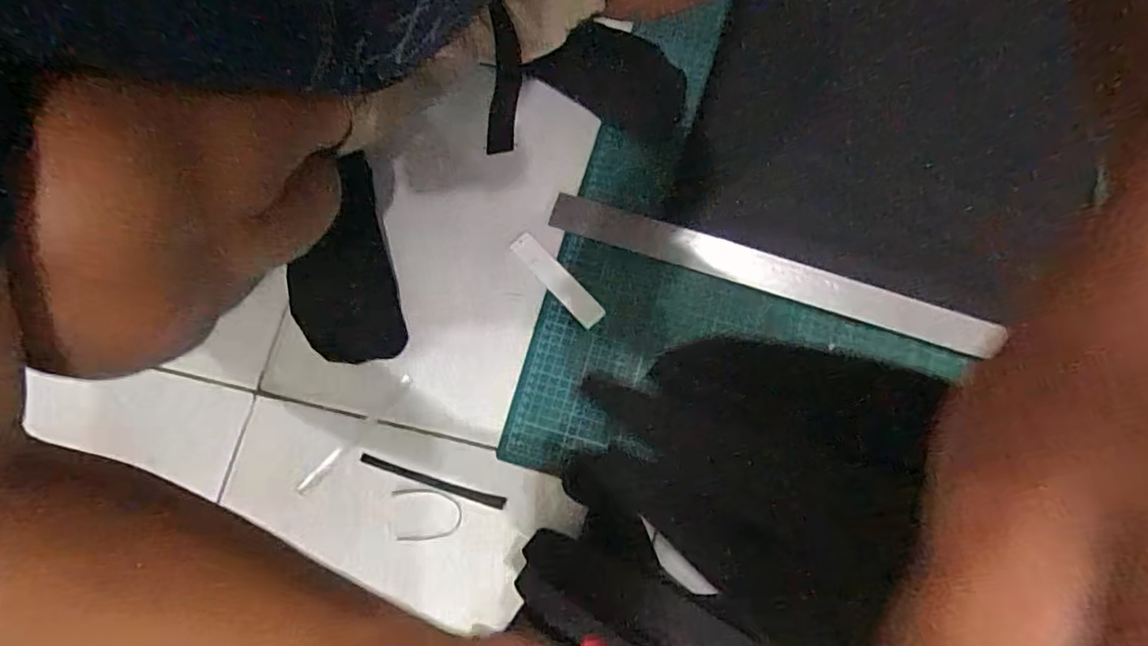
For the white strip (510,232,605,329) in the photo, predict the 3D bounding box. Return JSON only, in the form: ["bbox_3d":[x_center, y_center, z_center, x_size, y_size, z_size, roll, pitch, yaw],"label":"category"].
[{"bbox_3d":[-0.017,-0.043,0.596,0.026,0.005,0.114,-42,80,-10],"label":"white strip"}]

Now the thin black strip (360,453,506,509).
[{"bbox_3d":[-0.131,0.148,0.556,0.140,0.005,0.011,17,76,3],"label":"thin black strip"}]

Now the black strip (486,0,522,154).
[{"bbox_3d":[-0.054,-0.186,0.465,0.025,0.119,0.006,-7,48,-15],"label":"black strip"}]

